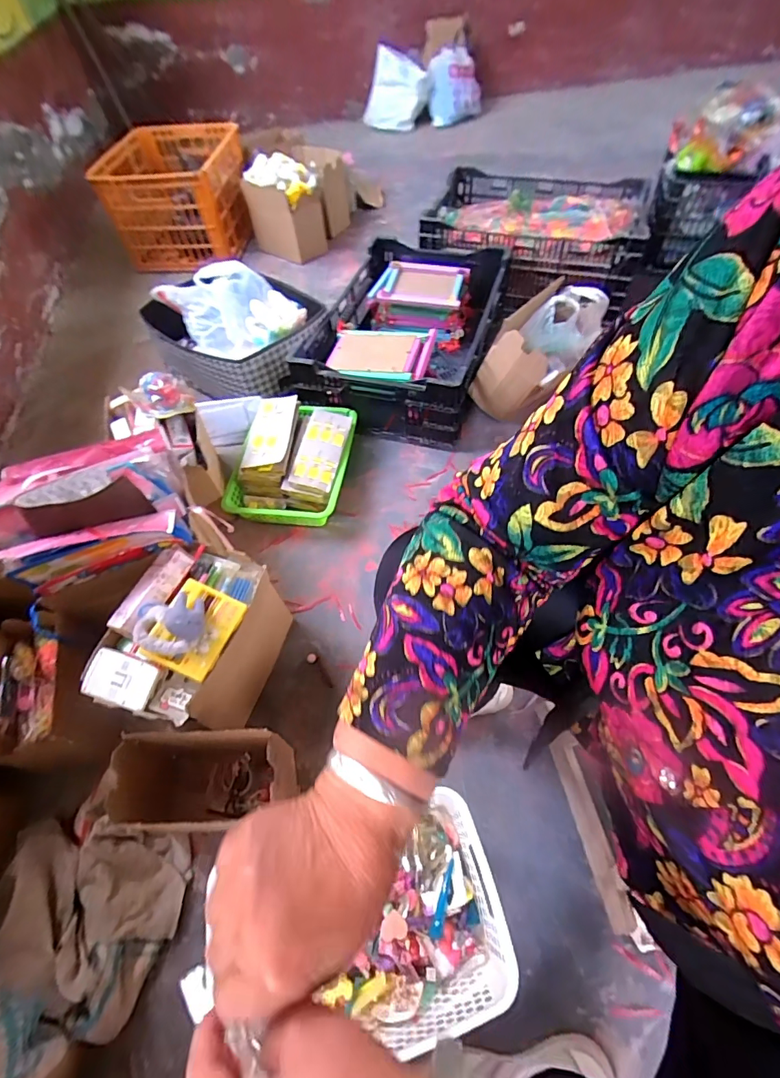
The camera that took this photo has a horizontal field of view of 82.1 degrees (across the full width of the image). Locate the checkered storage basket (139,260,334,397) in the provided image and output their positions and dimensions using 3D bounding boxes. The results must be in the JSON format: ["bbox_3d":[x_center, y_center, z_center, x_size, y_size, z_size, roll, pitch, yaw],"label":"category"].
[{"bbox_3d":[-0.400,-0.538,1.154,0.488,0.184,0.312,27,62,20],"label":"checkered storage basket"}]

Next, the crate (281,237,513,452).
[{"bbox_3d":[0.050,-0.554,1.198,0.414,0.183,0.644,13,58,13],"label":"crate"}]

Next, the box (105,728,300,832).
[{"bbox_3d":[-0.237,0.339,0.618,0.225,0.177,0.113,-2,56,3],"label":"box"}]

